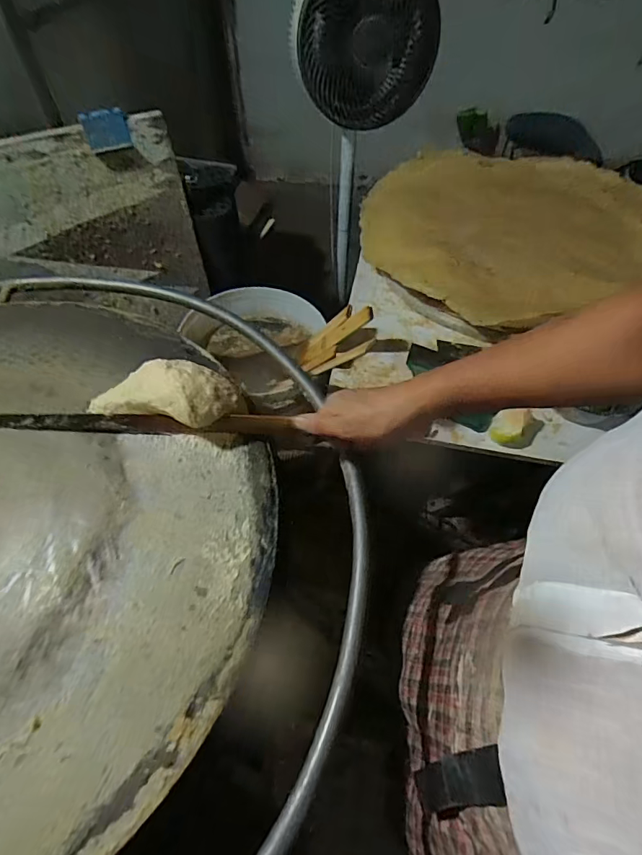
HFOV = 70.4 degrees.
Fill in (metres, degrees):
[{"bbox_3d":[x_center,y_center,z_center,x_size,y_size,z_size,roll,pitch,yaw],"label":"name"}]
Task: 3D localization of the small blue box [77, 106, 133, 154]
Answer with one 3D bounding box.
[{"bbox_3d":[-0.354,-0.493,0.753,0.069,0.058,0.019,-25,60,-16],"label":"small blue box"}]

